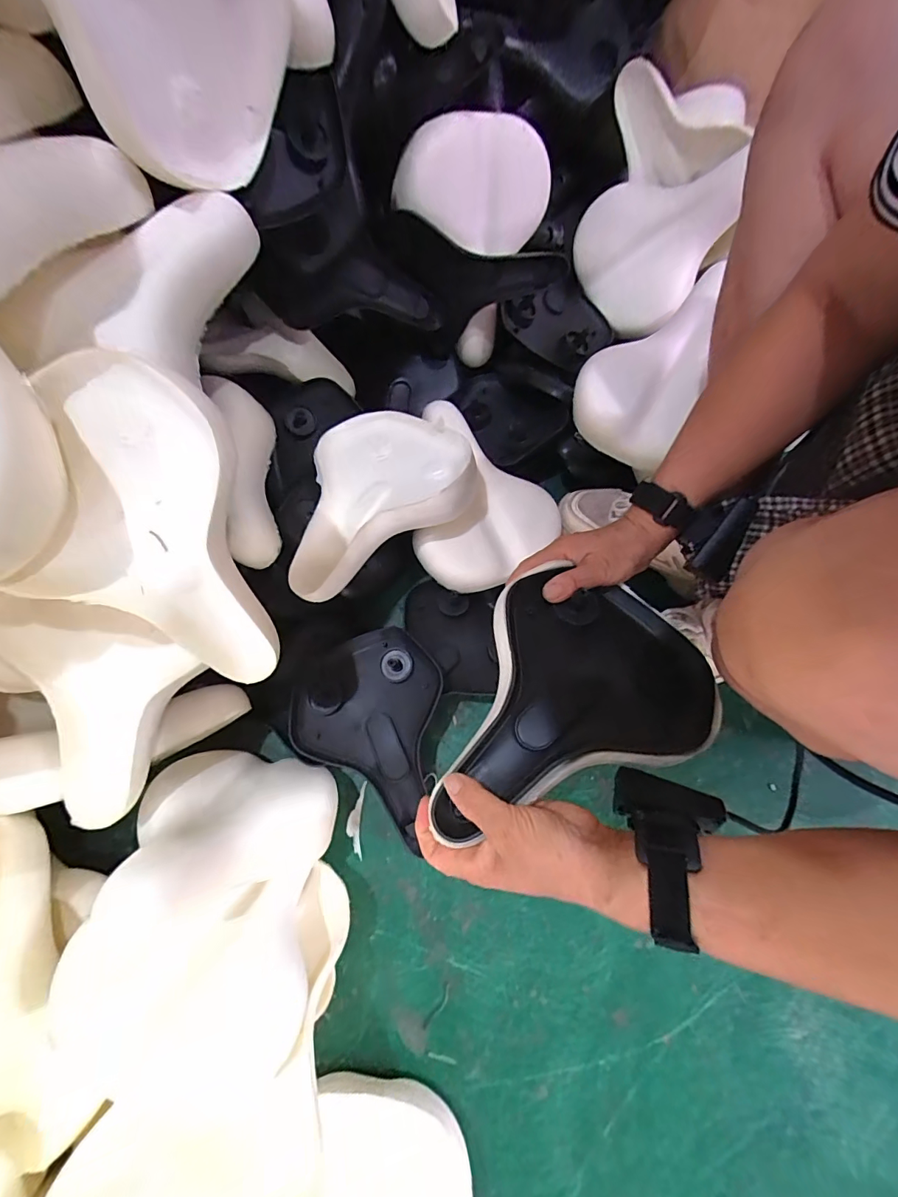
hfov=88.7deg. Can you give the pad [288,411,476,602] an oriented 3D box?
[{"bbox_3d":[-0.098,-0.131,0.528,0.244,0.069,0.182,-32,75,-8],"label":"pad"}]

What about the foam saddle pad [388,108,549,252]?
[{"bbox_3d":[0.032,-0.476,0.530,0.179,0.135,0.050,-4,37,-24],"label":"foam saddle pad"}]

